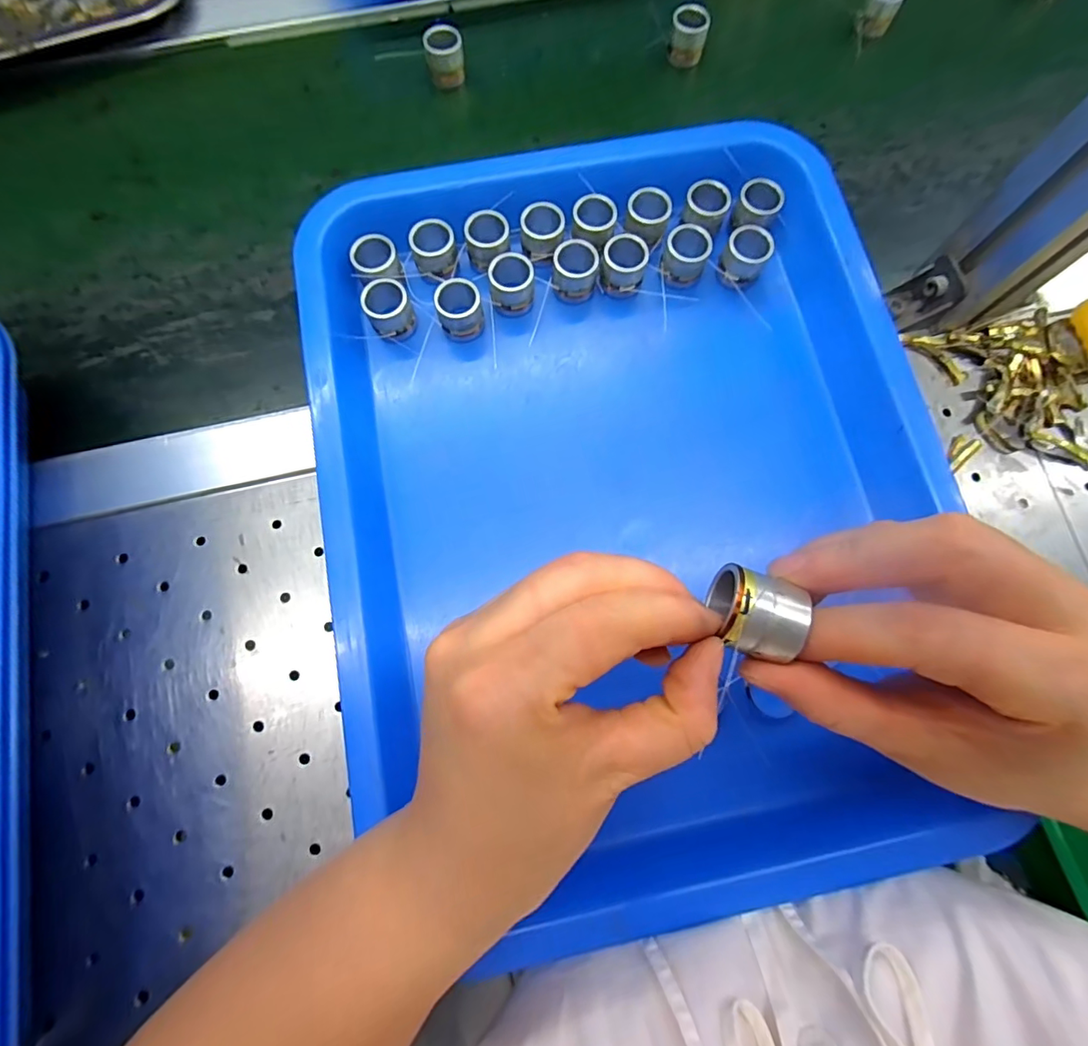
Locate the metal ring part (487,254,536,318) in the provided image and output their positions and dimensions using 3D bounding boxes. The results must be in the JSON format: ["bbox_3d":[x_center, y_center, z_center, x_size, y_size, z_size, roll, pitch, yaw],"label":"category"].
[{"bbox_3d":[-0.017,-0.134,0.288,0.025,0.023,0.023,-11,77,-3],"label":"metal ring part"}]

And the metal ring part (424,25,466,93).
[{"bbox_3d":[-0.067,-0.316,0.347,0.025,0.029,0.019,-13,77,-3],"label":"metal ring part"}]

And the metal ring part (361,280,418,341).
[{"bbox_3d":[-0.086,-0.118,0.284,0.024,0.025,0.024,-28,78,-7],"label":"metal ring part"}]

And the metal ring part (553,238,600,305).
[{"bbox_3d":[0.018,-0.142,0.291,0.025,0.026,0.024,0,76,0],"label":"metal ring part"}]

